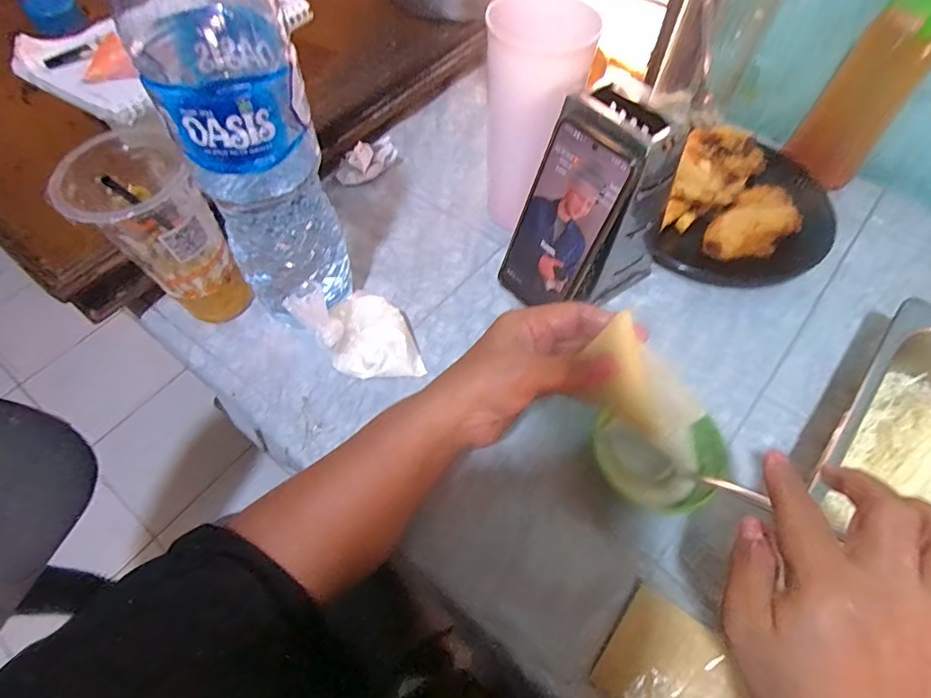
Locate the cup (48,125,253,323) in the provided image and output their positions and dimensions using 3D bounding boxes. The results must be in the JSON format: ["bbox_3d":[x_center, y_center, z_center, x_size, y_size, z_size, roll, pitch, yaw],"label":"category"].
[{"bbox_3d":[-0.246,-0.085,0.417,0.080,0.158,0.093,-39,66,-20],"label":"cup"}]

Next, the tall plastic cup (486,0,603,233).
[{"bbox_3d":[0.060,-0.198,0.458,0.081,0.194,0.077,7,59,5],"label":"tall plastic cup"}]

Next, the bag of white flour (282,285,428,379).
[{"bbox_3d":[-0.082,-0.015,0.420,0.086,0.079,0.079,39,67,22],"label":"bag of white flour"}]

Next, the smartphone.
[{"bbox_3d":[0.077,-0.100,0.420,0.005,0.159,0.077,-25,57,-37],"label":"smartphone"}]

